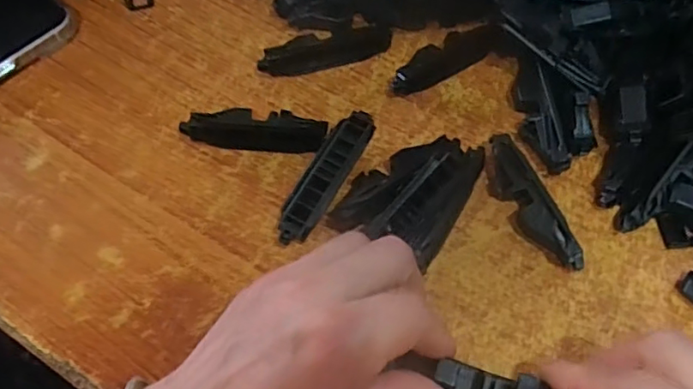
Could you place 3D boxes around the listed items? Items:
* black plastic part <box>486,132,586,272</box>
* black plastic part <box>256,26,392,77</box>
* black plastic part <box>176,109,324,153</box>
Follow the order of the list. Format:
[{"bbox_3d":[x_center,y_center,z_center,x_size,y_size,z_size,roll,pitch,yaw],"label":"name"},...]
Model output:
[{"bbox_3d":[0.095,0.004,0.299,0.017,0.020,0.079,-19,64,-11],"label":"black plastic part"},{"bbox_3d":[-0.012,-0.089,0.348,0.082,0.015,0.018,-14,63,-9],"label":"black plastic part"},{"bbox_3d":[-0.051,-0.037,0.319,0.077,0.015,0.026,6,62,2],"label":"black plastic part"}]

